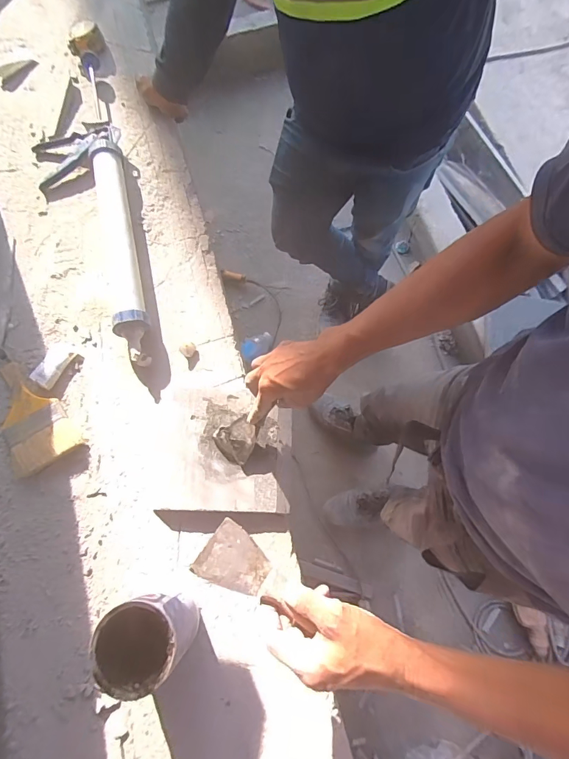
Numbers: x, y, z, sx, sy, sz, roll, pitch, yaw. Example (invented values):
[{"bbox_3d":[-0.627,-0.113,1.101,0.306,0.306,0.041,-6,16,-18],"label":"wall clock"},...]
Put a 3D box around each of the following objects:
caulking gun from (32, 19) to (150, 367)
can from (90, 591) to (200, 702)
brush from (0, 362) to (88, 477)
[{"bbox_3d":[-0.397,-0.417,0.769,0.163,0.080,0.853,-16,73,-3],"label":"caulking gun"},{"bbox_3d":[-0.175,0.329,0.514,0.097,0.118,0.096,-1,73,2],"label":"can"},{"bbox_3d":[-0.432,0.060,0.654,0.106,0.026,0.195,-40,75,-10],"label":"brush"}]

